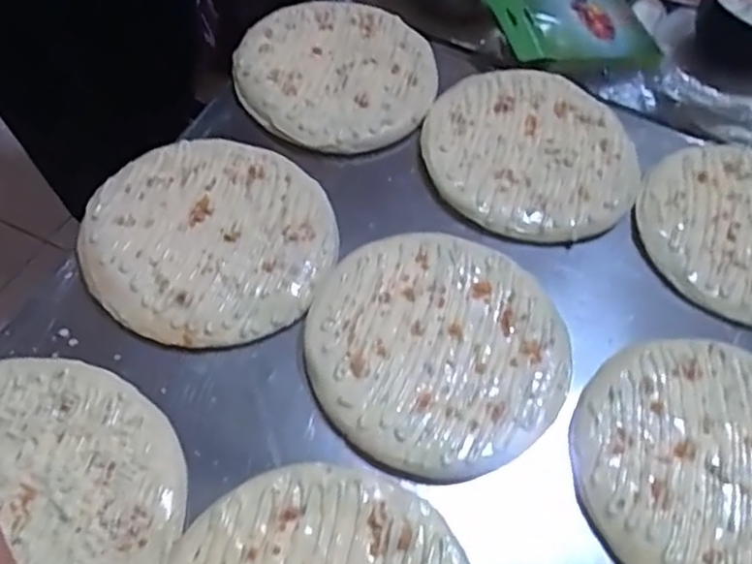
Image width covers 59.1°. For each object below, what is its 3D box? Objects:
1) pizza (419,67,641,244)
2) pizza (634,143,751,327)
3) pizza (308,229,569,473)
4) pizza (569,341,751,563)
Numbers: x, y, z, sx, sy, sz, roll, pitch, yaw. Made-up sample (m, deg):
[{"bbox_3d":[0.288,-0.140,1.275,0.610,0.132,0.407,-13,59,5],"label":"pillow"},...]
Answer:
[{"bbox_3d":[0.145,-0.126,0.626,0.186,0.021,0.199,3,57,-4],"label":"pizza"},{"bbox_3d":[0.341,-0.054,0.588,0.192,0.022,0.191,42,62,19],"label":"pizza"},{"bbox_3d":[0.048,0.047,0.513,0.196,0.014,0.196,3,57,-4],"label":"pizza"},{"bbox_3d":[0.244,0.128,0.467,0.196,0.015,0.185,-22,62,-20],"label":"pizza"}]

